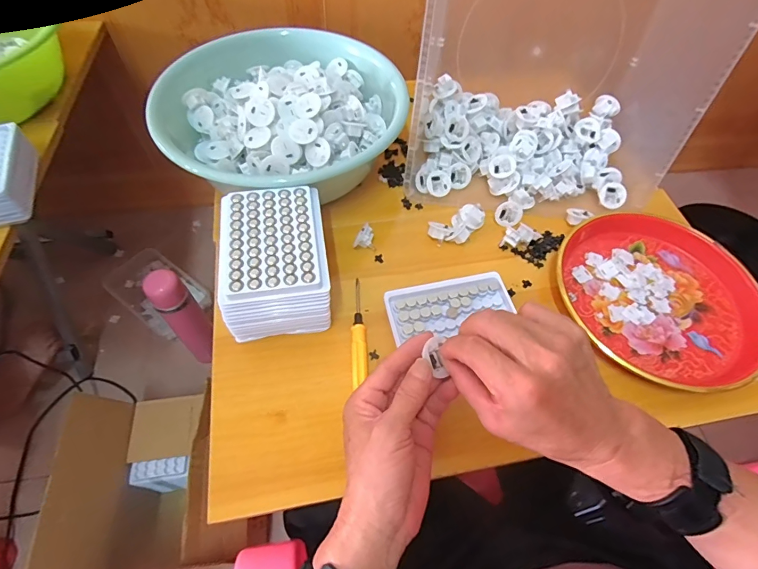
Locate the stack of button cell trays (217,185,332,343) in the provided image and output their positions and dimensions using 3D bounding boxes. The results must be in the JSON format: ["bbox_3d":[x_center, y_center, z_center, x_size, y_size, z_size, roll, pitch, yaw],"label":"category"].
[{"bbox_3d":[-0.103,-0.018,0.425,0.097,0.095,0.130,-6,59,-6],"label":"stack of button cell trays"}]

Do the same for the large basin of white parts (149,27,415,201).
[{"bbox_3d":[-0.123,-0.210,0.530,0.293,0.097,0.238,-37,67,-23],"label":"large basin of white parts"}]

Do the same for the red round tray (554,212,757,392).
[{"bbox_3d":[0.312,0.015,0.462,0.216,0.028,0.220,1,58,-2],"label":"red round tray"}]

